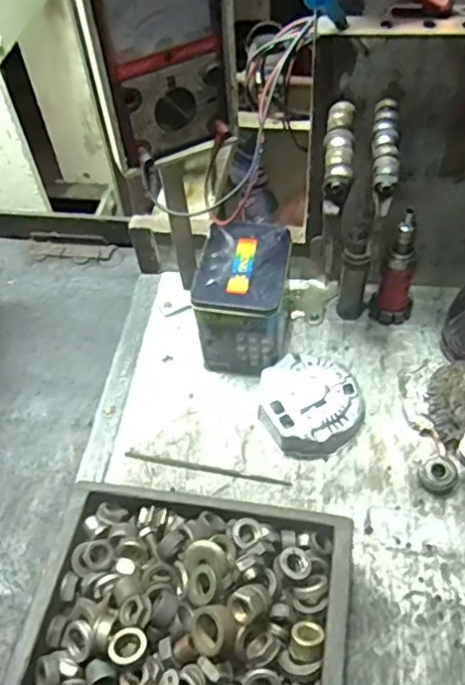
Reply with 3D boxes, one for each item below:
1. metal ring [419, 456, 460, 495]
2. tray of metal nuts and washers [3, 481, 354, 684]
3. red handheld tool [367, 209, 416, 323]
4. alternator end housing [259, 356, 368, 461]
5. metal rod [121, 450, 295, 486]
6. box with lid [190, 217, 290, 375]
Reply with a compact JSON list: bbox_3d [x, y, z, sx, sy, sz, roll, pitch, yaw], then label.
[{"bbox_3d":[0.210,0.134,0.619,0.038,0.020,0.033,-21,55,-10],"label":"metal ring"},{"bbox_3d":[-0.039,0.233,0.464,0.243,0.047,0.250,5,54,9],"label":"tray of metal nuts and washers"},{"bbox_3d":[0.193,-0.087,0.709,0.050,0.152,0.056,11,56,13],"label":"red handheld tool"},{"bbox_3d":[0.087,0.066,0.672,0.108,0.037,0.112,-2,54,3],"label":"alternator end housing"},{"bbox_3d":[-0.028,0.134,0.655,0.180,0.004,0.008,9,55,11],"label":"metal rod"},{"bbox_3d":[0.015,-0.047,0.706,0.094,0.130,0.126,8,55,11],"label":"box with lid"}]

